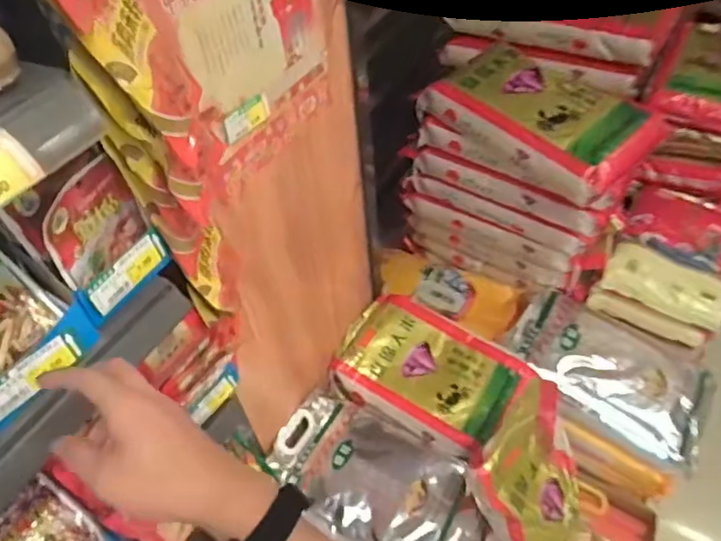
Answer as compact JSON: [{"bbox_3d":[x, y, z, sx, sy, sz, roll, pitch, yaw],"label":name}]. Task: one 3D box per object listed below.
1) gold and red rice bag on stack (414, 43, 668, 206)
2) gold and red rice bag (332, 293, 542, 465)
[{"bbox_3d":[0.394,-0.353,1.250,0.251,0.127,0.489,-38,55,-26],"label":"gold and red rice bag on stack"},{"bbox_3d":[0.153,0.235,1.237,0.405,0.109,0.254,25,54,25],"label":"gold and red rice bag"}]

